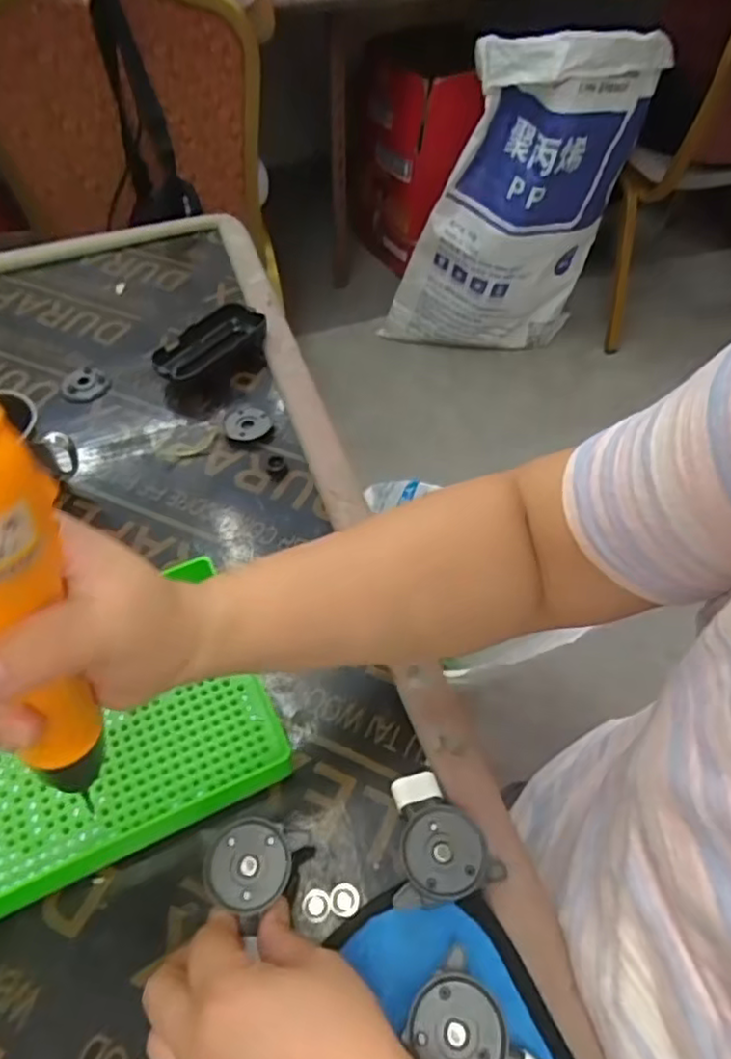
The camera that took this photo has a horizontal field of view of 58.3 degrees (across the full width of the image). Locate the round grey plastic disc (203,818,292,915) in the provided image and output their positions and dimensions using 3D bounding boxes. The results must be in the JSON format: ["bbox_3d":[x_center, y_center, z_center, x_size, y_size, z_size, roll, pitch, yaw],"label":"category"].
[{"bbox_3d":[-0.059,0.168,0.330,0.043,0.005,0.040,8,54,6],"label":"round grey plastic disc"}]

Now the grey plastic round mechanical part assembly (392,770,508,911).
[{"bbox_3d":[0.032,0.162,0.345,0.053,0.028,0.065,-20,56,-15],"label":"grey plastic round mechanical part assembly"}]

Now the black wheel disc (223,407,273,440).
[{"bbox_3d":[-0.099,-0.091,0.553,0.038,0.004,0.038,0,53,0],"label":"black wheel disc"}]

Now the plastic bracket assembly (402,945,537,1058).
[{"bbox_3d":[0.051,0.228,0.288,0.040,0.019,0.065,-38,62,-25],"label":"plastic bracket assembly"}]

